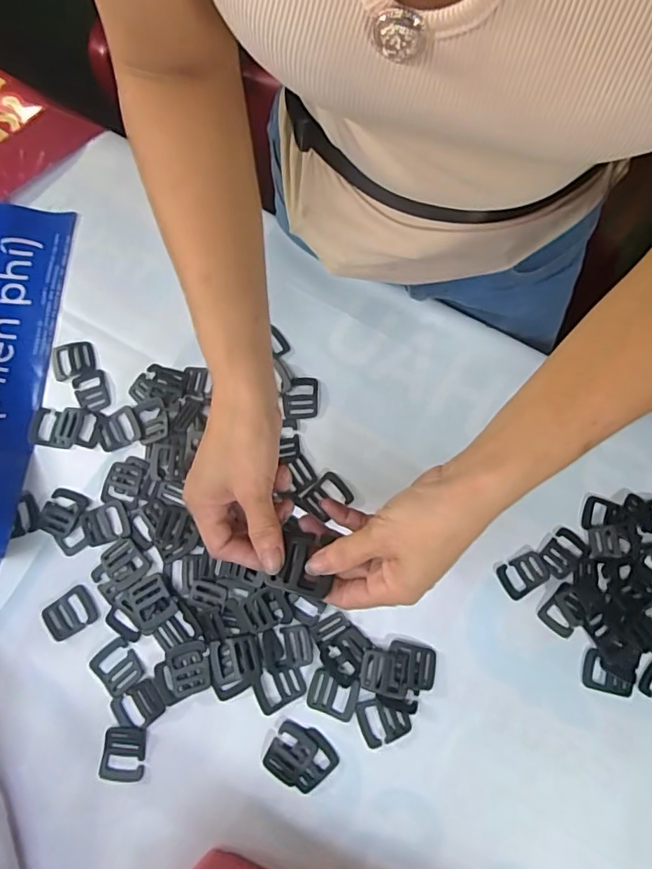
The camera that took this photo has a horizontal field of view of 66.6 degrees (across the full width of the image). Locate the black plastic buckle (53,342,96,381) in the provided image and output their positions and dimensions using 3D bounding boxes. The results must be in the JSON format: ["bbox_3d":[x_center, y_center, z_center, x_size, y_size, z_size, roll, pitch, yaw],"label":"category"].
[{"bbox_3d":[-0.265,-0.078,0.520,0.042,0.004,0.037,-17,77,-3],"label":"black plastic buckle"}]

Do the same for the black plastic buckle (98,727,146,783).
[{"bbox_3d":[-0.178,0.281,0.435,0.037,0.004,0.042,3,77,2],"label":"black plastic buckle"}]

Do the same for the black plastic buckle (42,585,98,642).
[{"bbox_3d":[-0.239,0.168,0.463,0.047,0.006,0.037,-35,79,-7],"label":"black plastic buckle"}]

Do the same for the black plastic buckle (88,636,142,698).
[{"bbox_3d":[-0.190,0.212,0.452,0.038,0.004,0.042,-40,79,-8],"label":"black plastic buckle"}]

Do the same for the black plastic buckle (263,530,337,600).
[{"bbox_3d":[-0.016,0.082,0.321,0.038,0.006,0.040,11,61,4],"label":"black plastic buckle"}]

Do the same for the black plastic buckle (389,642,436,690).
[{"bbox_3d":[0.077,0.208,0.446,0.042,0.009,0.034,13,77,4],"label":"black plastic buckle"}]

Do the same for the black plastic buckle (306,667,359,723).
[{"bbox_3d":[0.006,0.232,0.442,0.042,0.004,0.035,16,78,5],"label":"black plastic buckle"}]

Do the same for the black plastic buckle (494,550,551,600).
[{"bbox_3d":[0.183,0.130,0.462,0.047,0.004,0.033,-31,78,-6],"label":"black plastic buckle"}]

